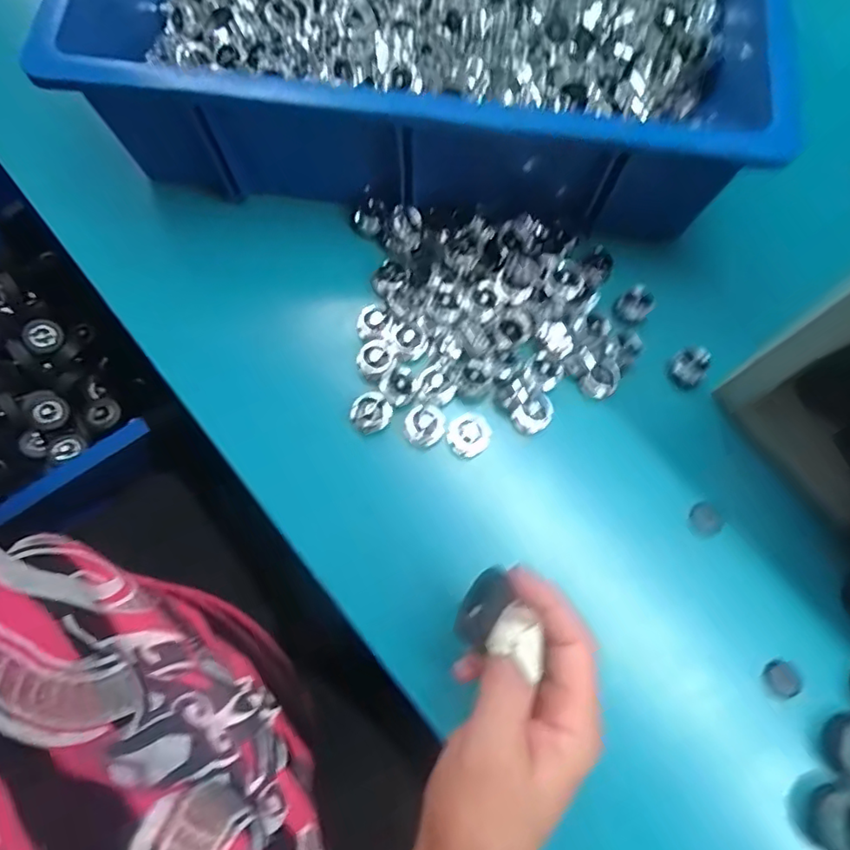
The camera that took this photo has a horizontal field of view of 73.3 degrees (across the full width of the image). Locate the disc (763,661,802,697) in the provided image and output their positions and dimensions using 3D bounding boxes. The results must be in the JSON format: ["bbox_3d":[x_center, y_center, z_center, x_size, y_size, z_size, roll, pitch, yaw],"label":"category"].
[{"bbox_3d":[0.209,0.148,0.332,0.020,0.004,0.018,31,77,8],"label":"disc"}]

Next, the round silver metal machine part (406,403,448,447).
[{"bbox_3d":[0.000,-0.001,0.369,0.026,0.007,0.025,0,74,0],"label":"round silver metal machine part"}]

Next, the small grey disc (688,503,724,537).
[{"bbox_3d":[0.177,0.059,0.358,0.022,0.004,0.020,0,74,0],"label":"small grey disc"}]

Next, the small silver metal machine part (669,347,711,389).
[{"bbox_3d":[0.177,-0.038,0.379,0.022,0.016,0.022,0,74,0],"label":"small silver metal machine part"}]

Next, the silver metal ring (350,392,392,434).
[{"bbox_3d":[-0.036,-0.008,0.373,0.026,0.007,0.025,0,74,0],"label":"silver metal ring"}]

